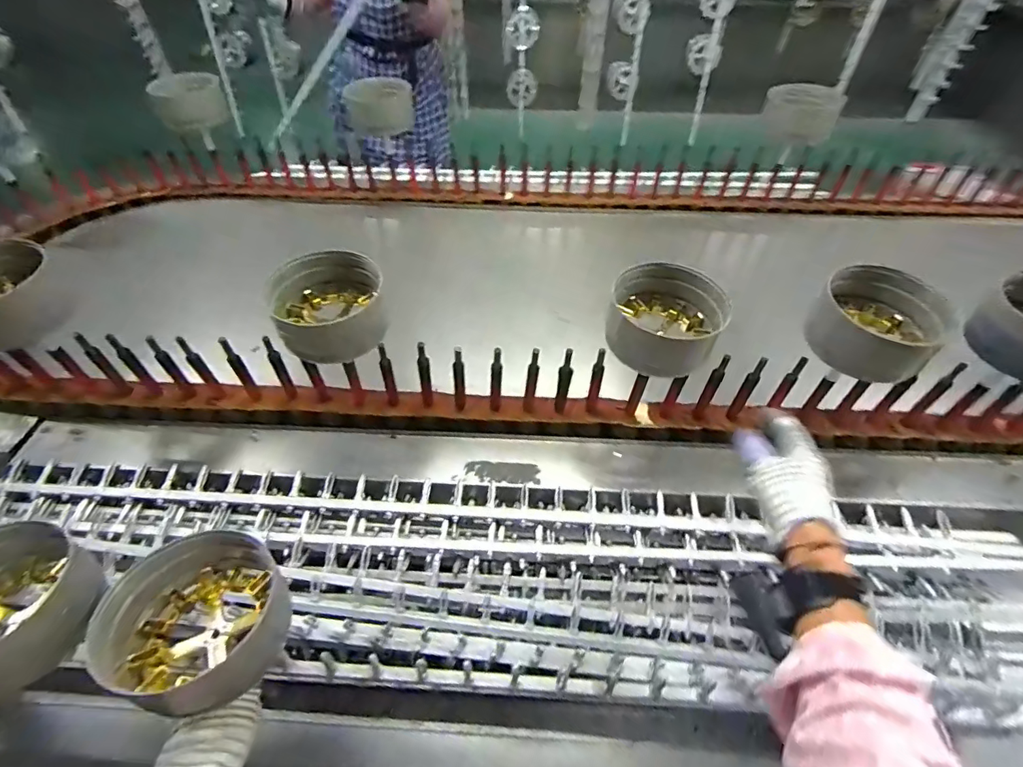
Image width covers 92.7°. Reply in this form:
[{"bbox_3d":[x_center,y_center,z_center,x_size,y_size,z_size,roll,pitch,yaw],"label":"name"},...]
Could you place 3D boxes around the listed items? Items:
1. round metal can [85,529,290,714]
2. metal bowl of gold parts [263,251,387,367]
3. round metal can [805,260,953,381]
[{"bbox_3d":[-0.269,0.203,0.435,0.137,0.066,0.143,0,49,0],"label":"round metal can"},{"bbox_3d":[-0.229,-0.096,0.614,0.131,0.087,0.120,0,49,0],"label":"metal bowl of gold parts"},{"bbox_3d":[0.442,-0.075,0.598,0.124,0.086,0.113,27,54,22],"label":"round metal can"}]

